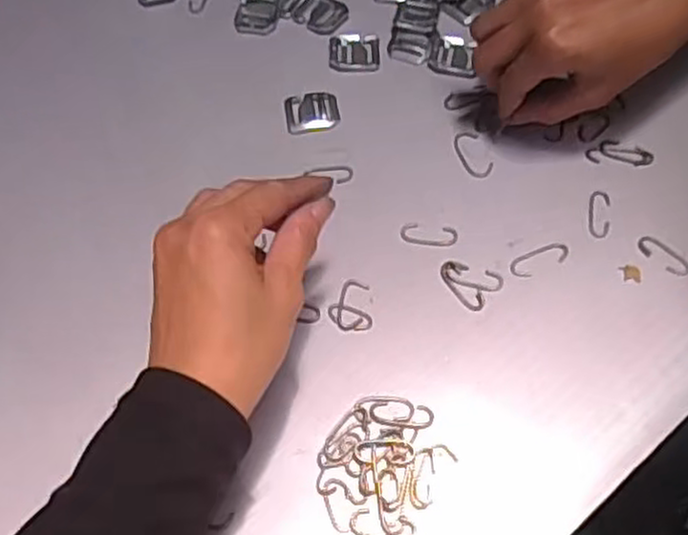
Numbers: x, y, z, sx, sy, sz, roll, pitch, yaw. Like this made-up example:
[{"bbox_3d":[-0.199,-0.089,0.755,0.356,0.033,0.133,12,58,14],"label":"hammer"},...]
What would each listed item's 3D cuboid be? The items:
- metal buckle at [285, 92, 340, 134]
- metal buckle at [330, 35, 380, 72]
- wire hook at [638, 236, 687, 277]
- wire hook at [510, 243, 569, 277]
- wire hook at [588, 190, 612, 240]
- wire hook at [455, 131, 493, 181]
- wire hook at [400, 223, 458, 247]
[{"bbox_3d":[-0.021,-0.103,0.483,0.034,0.004,0.029,-9,61,-3],"label":"metal buckle"},{"bbox_3d":[0.007,-0.149,0.507,0.034,0.004,0.032,-1,61,1],"label":"metal buckle"},{"bbox_3d":[0.184,-0.007,0.421,0.032,0.004,0.015,40,70,21],"label":"wire hook"},{"bbox_3d":[0.113,-0.005,0.425,0.036,0.004,0.013,-22,63,-10],"label":"wire hook"},{"bbox_3d":[0.153,-0.032,0.438,0.013,0.004,0.033,6,61,6],"label":"wire hook"},{"bbox_3d":[0.082,-0.072,0.463,0.018,0.004,0.038,-16,62,-7],"label":"wire hook"},{"bbox_3d":[0.051,-0.019,0.436,0.034,0.004,0.014,7,62,6],"label":"wire hook"}]

